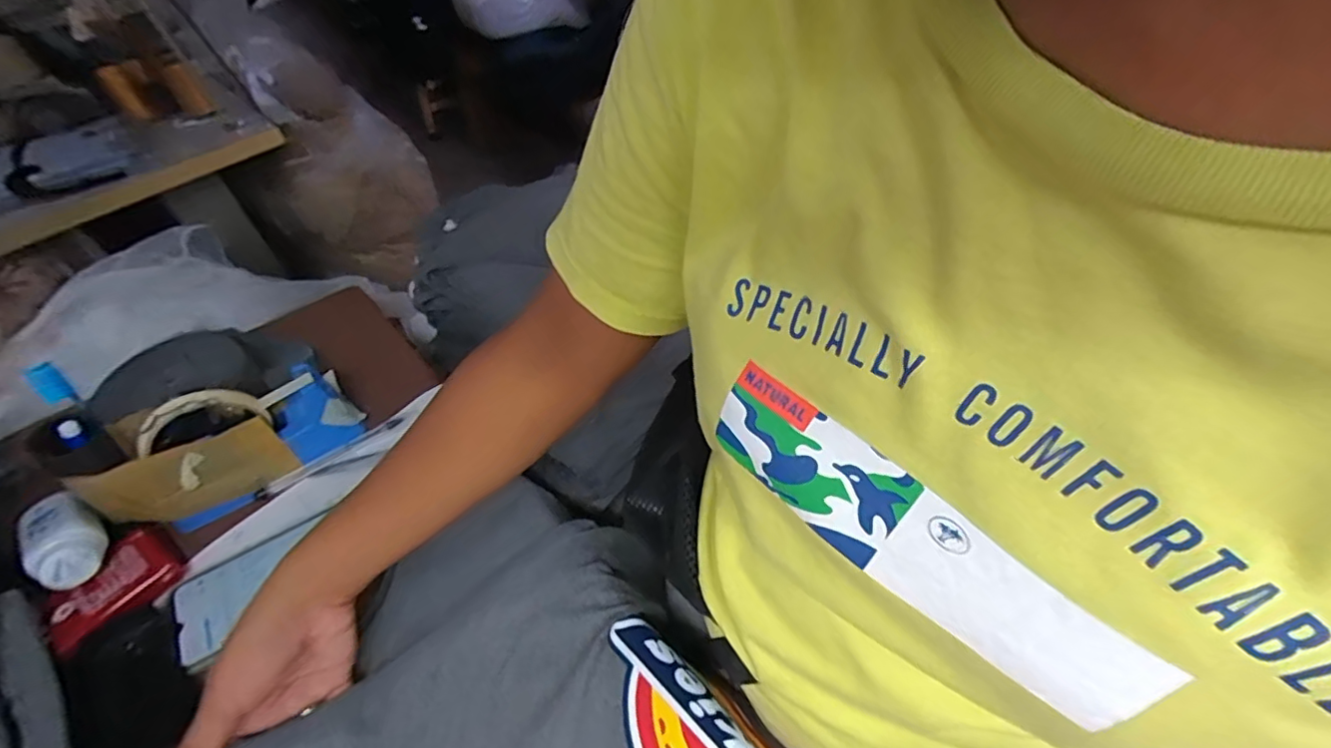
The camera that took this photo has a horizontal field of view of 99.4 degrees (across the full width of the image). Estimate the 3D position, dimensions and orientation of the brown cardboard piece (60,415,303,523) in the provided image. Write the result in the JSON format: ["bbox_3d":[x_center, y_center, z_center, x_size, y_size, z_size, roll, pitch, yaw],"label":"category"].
[{"bbox_3d":[-0.385,0.082,0.460,0.133,0.072,0.021,-21,46,-27],"label":"brown cardboard piece"}]

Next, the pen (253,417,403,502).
[{"bbox_3d":[-0.307,0.076,0.517,0.132,0.008,0.009,-31,55,-22],"label":"pen"}]

